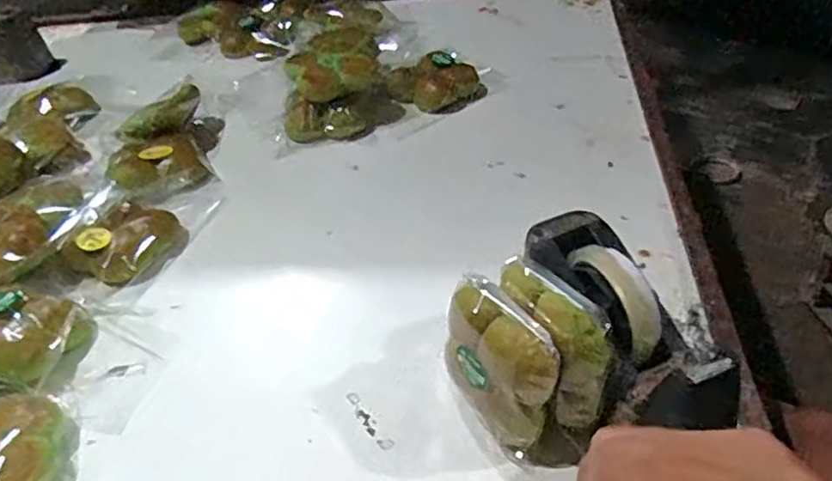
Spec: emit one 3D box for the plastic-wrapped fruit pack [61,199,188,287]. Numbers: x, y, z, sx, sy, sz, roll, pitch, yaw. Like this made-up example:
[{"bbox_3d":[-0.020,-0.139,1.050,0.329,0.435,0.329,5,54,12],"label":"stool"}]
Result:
[{"bbox_3d":[-0.308,0.001,0.701,0.088,0.045,0.113,18,47,26],"label":"plastic-wrapped fruit pack"}]

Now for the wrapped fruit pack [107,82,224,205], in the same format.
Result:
[{"bbox_3d":[-0.319,-0.114,0.814,0.129,0.054,0.201,-14,41,-7],"label":"wrapped fruit pack"}]

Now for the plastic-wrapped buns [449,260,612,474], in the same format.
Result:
[{"bbox_3d":[0.083,0.093,0.487,0.088,0.113,0.114,-22,43,-17],"label":"plastic-wrapped buns"}]

